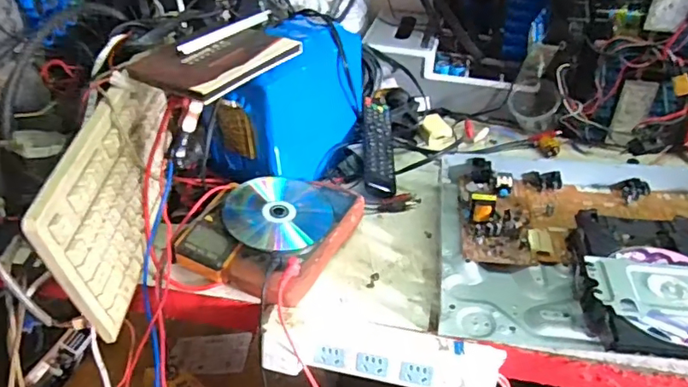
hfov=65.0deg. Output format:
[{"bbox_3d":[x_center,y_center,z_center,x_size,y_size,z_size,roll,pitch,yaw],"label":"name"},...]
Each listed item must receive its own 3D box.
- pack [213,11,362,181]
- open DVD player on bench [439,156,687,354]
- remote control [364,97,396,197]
[{"bbox_3d":[-0.066,-0.116,0.672,0.106,0.150,0.191,24,44,30],"label":"pack"},{"bbox_3d":[0.322,0.044,0.563,0.446,0.058,0.292,1,37,3],"label":"open DVD player on bench"},{"bbox_3d":[0.046,-0.067,0.710,0.039,0.033,0.172,-1,50,1],"label":"remote control"}]

